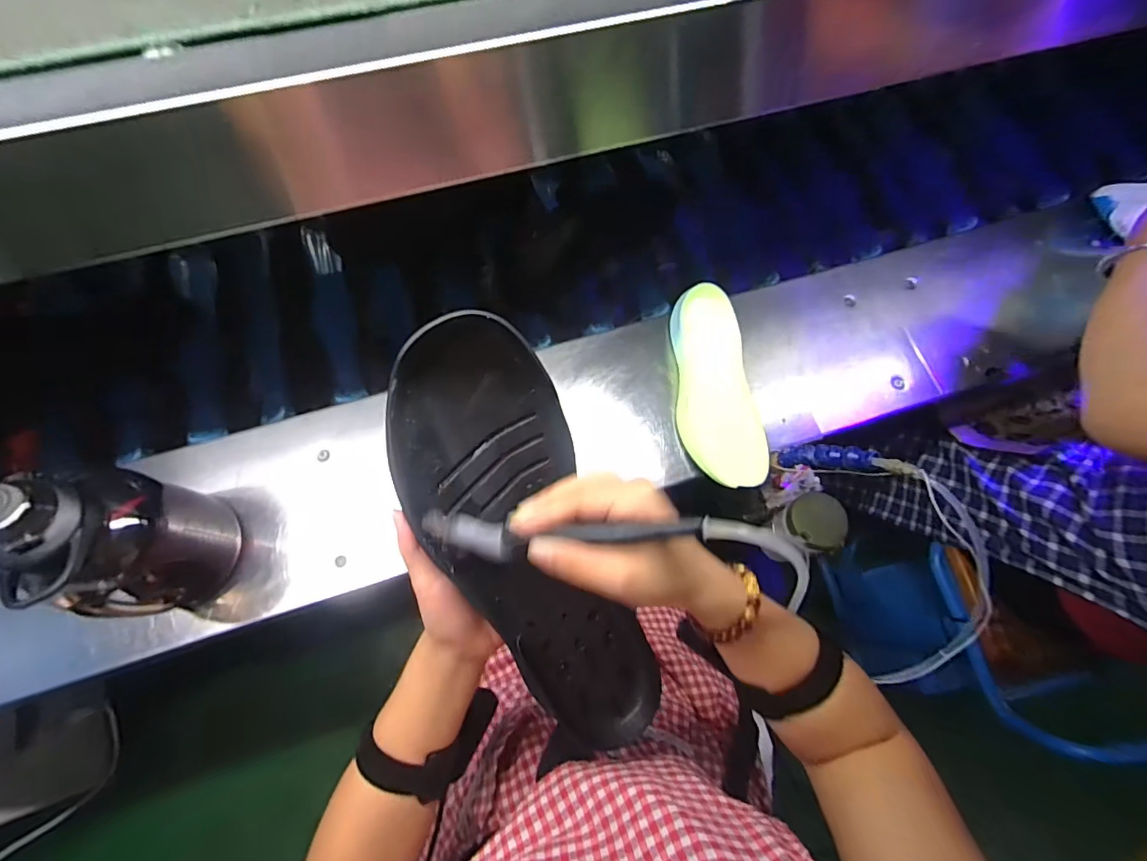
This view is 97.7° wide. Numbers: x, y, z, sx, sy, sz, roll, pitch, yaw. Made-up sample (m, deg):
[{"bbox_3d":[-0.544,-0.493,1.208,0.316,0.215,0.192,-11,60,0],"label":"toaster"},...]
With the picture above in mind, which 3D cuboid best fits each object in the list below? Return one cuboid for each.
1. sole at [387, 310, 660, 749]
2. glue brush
[{"bbox_3d":[-0.030,0.082,0.338,0.113,0.043,0.311,-23,102,-9],"label":"sole"},{"bbox_3d":[0.002,0.061,0.295,0.203,0.021,0.023,-3,69,20],"label":"glue brush"}]

